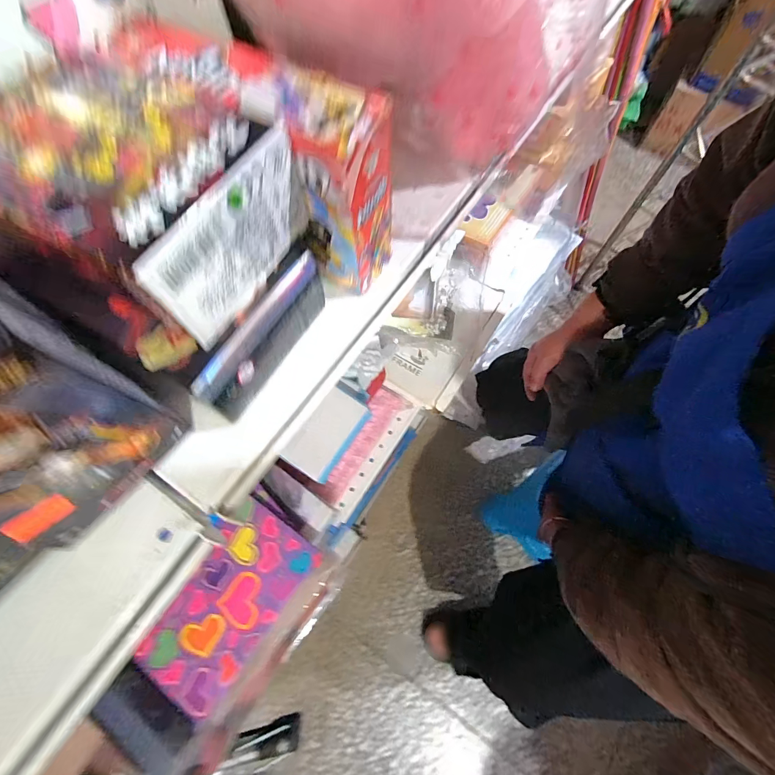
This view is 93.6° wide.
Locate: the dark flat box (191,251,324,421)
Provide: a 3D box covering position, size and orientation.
[{"bbox_3d":[-0.062,-0.026,0.191,0.012,0.039,0.087,29,72,12],"label":"dark flat box"}]

